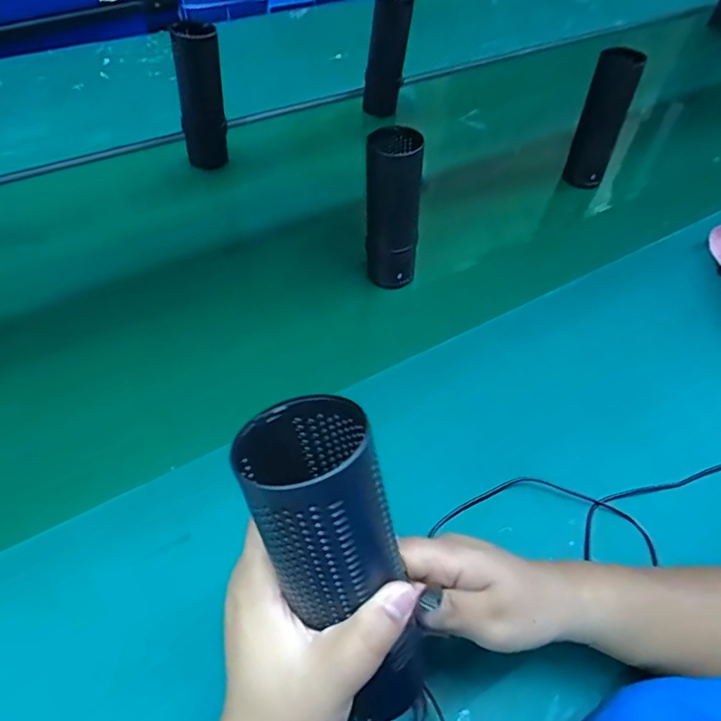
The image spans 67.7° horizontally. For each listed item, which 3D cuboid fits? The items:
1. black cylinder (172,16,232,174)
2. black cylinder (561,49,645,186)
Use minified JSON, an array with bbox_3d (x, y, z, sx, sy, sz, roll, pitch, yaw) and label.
[{"bbox_3d":[-0.202,-0.336,0.686,0.057,0.153,0.045,-7,53,-9],"label":"black cylinder"},{"bbox_3d":[0.310,-0.308,0.693,0.056,0.180,0.045,19,53,11],"label":"black cylinder"}]

